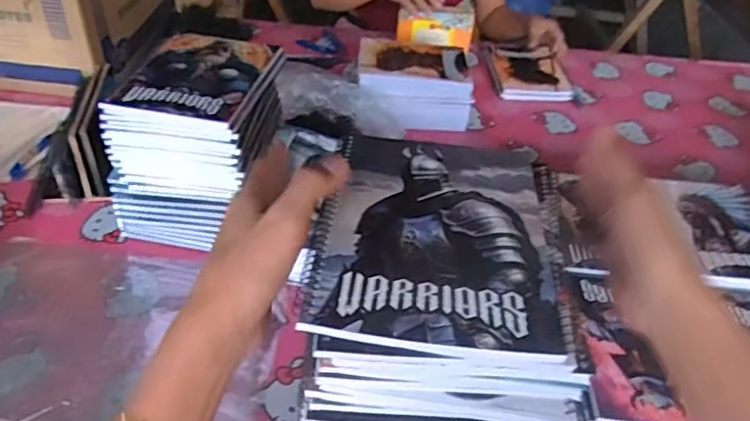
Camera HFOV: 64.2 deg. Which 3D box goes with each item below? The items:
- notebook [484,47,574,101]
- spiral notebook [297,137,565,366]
[{"bbox_3d":[0.327,-0.288,1.274,0.158,0.027,0.196,0,40,-7],"label":"notebook"},{"bbox_3d":[0.044,0.009,0.401,0.151,0.007,0.204,9,40,3],"label":"spiral notebook"}]

